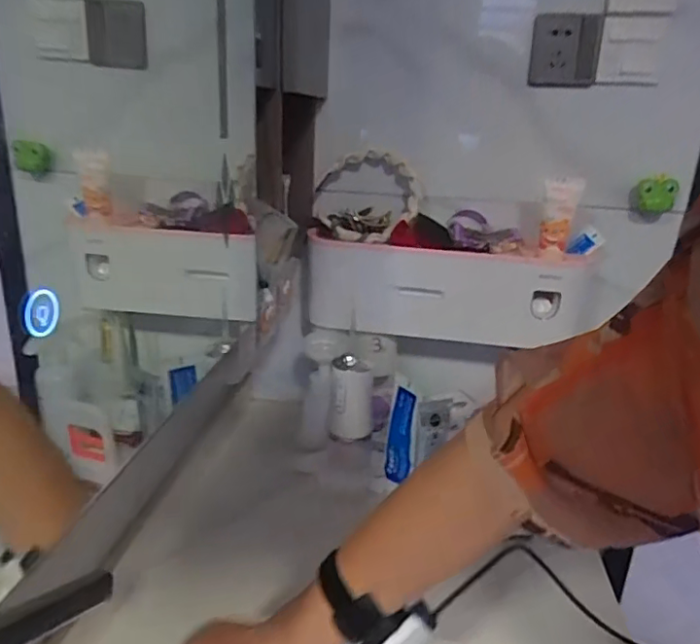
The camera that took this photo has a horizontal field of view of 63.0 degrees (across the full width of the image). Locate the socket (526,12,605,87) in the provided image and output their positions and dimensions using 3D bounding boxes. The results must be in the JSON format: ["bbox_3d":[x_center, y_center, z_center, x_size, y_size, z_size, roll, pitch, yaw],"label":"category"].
[{"bbox_3d":[0.290,-0.367,0.773,0.087,0.088,0.018,10,21,17],"label":"socket"}]

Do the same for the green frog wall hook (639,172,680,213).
[{"bbox_3d":[0.434,-0.182,0.808,0.046,0.047,0.042,12,22,22],"label":"green frog wall hook"}]

